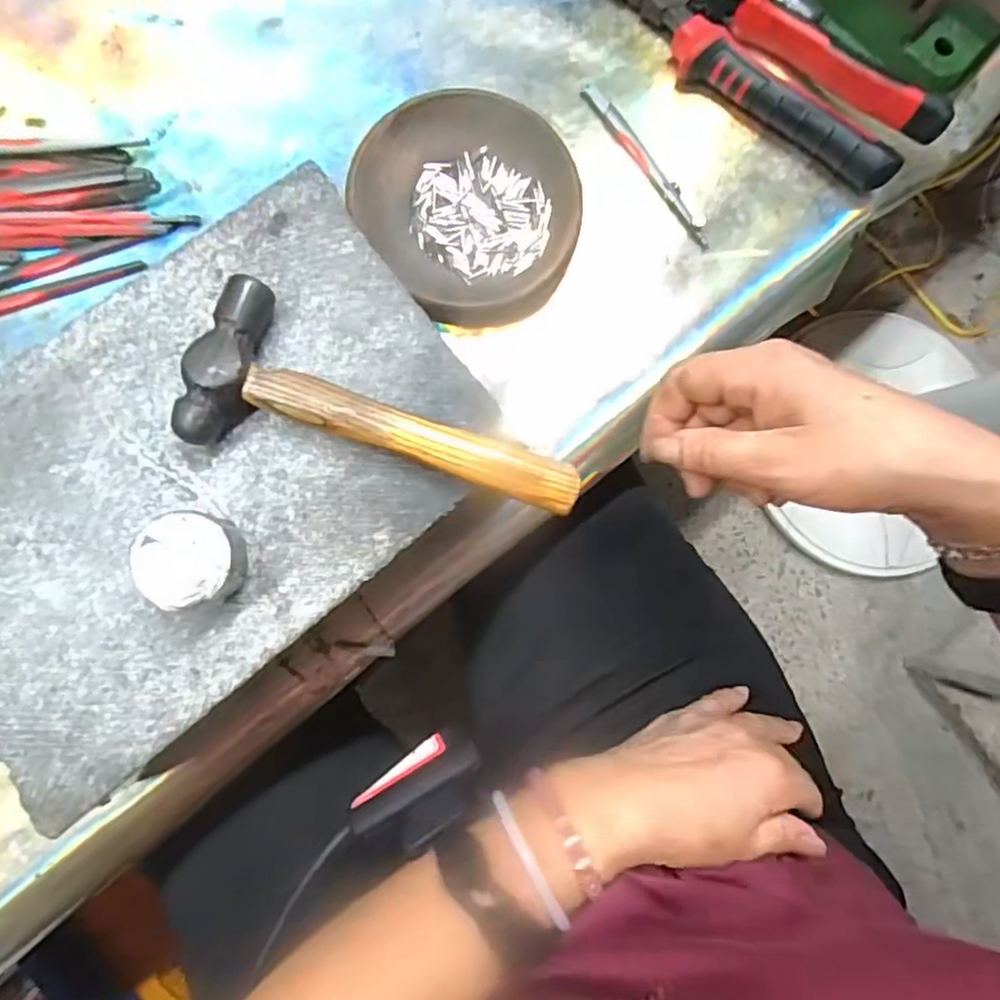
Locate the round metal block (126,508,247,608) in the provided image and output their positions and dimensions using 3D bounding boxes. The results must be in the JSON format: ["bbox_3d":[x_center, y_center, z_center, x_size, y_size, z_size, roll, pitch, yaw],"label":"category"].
[{"bbox_3d":[-0.112,0.022,0.236,0.034,0.021,0.033,1,83,-6],"label":"round metal block"}]

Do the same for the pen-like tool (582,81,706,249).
[{"bbox_3d":[0.078,-0.178,0.343,0.011,0.008,0.106,-36,88,-9],"label":"pen-like tool"}]

